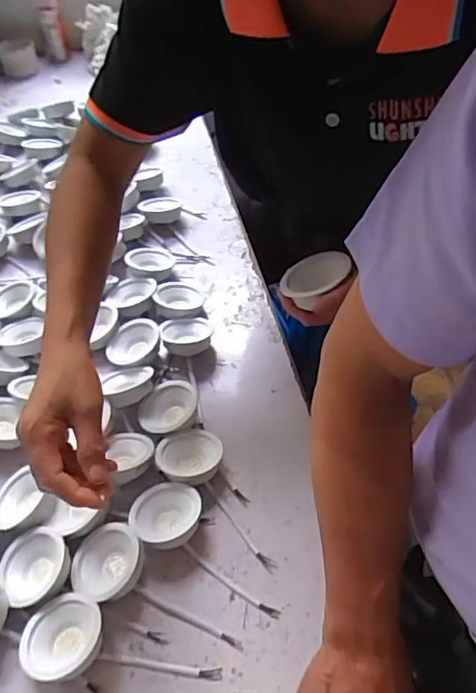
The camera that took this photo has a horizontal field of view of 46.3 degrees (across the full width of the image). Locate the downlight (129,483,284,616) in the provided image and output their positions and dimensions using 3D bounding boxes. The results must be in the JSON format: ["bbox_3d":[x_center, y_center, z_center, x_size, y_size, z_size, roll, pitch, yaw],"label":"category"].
[{"bbox_3d":[-0.043,0.204,0.541,0.072,0.036,0.165,-28,53,-21],"label":"downlight"}]

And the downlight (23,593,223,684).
[{"bbox_3d":[-0.108,0.275,0.481,0.167,0.034,0.070,18,51,17],"label":"downlight"}]

